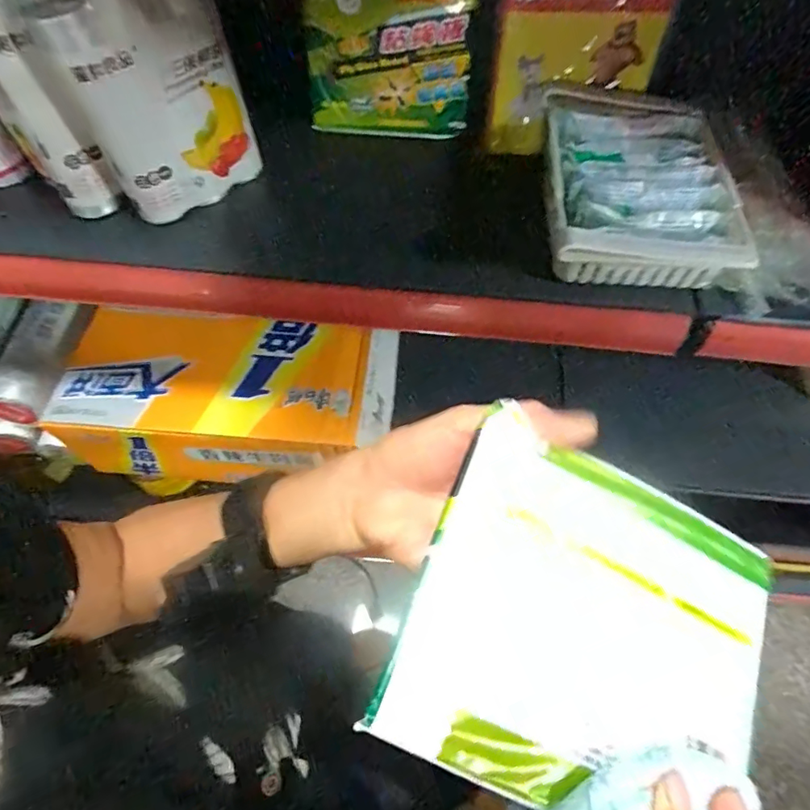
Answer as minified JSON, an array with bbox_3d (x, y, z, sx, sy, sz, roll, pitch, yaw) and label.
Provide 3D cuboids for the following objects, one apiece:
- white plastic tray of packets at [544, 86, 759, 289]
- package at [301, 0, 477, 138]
[{"bbox_3d":[0.203,-0.200,0.452,0.155,0.060,0.209,1,63,0],"label":"white plastic tray of packets"},{"bbox_3d":[-0.020,-0.361,0.519,0.176,0.141,0.021,9,50,9],"label":"package"}]

